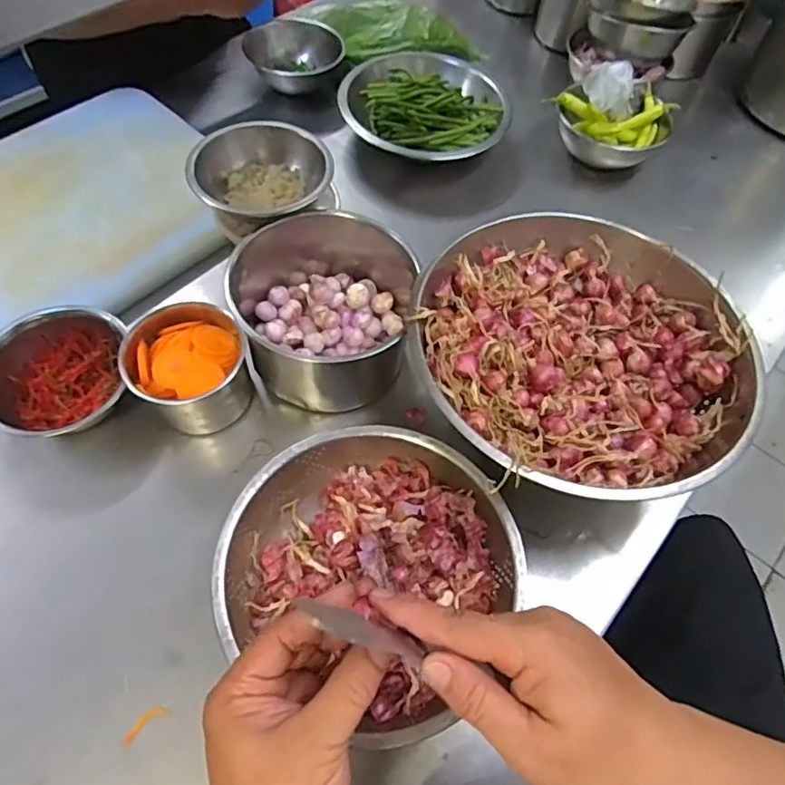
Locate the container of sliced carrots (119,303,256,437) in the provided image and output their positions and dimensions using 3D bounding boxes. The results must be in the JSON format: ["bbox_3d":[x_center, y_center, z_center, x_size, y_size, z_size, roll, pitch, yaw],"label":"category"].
[{"bbox_3d":[-0.215,-0.025,0.615,0.114,0.093,0.111,2,59,-3],"label":"container of sliced carrots"}]

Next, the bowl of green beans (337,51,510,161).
[{"bbox_3d":[0.051,-0.425,0.876,0.251,0.083,0.194,-14,61,-12],"label":"bowl of green beans"}]

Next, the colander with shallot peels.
[{"bbox_3d":[-0.022,0.155,0.516,0.239,0.099,0.226,2,59,-3],"label":"colander with shallot peels"}]

